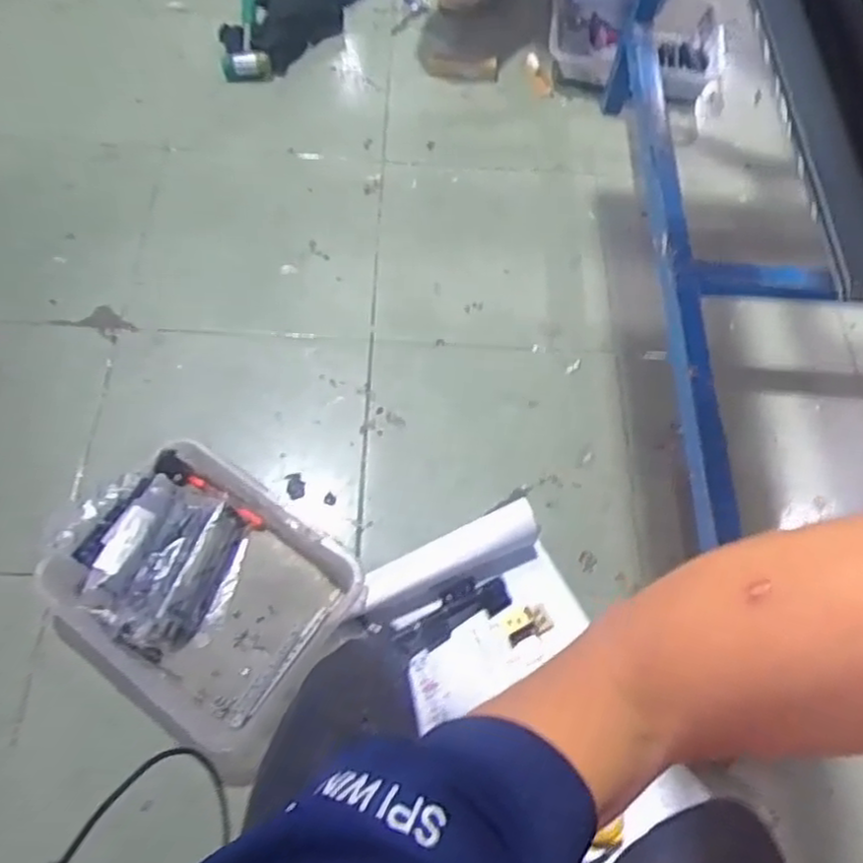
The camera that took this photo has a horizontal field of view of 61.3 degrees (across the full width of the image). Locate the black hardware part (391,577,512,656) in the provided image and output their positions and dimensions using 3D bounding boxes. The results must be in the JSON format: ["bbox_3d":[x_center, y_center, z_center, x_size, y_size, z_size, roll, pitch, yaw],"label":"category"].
[{"bbox_3d":[0.025,0.239,0.957,0.173,0.019,0.058,-25,91,-27],"label":"black hardware part"}]

